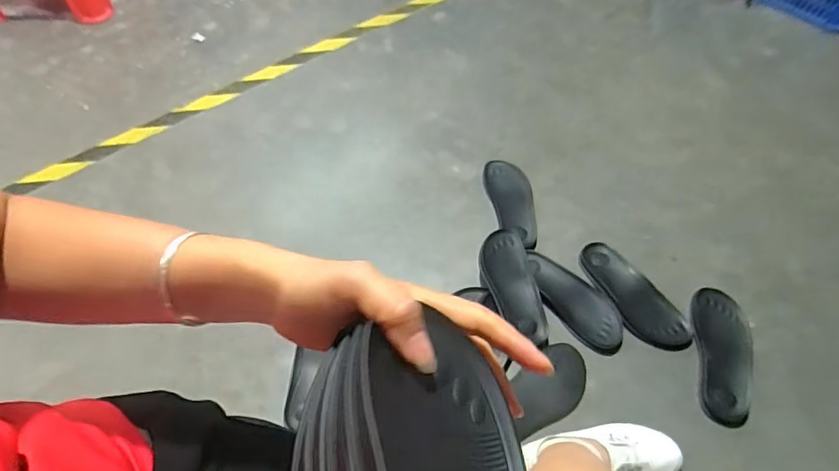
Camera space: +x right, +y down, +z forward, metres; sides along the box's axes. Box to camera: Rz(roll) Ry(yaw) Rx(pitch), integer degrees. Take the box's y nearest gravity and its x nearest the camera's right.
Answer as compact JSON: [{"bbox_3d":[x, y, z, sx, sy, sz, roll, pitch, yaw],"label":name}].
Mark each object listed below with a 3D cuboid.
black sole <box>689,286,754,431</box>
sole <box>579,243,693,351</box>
[{"bbox_3d":[0.502,0.194,0.850,0.077,0.050,0.223,5,57,7],"label":"black sole"},{"bbox_3d":[0.384,0.108,0.927,0.091,0.015,0.234,-26,59,-13],"label":"sole"}]

